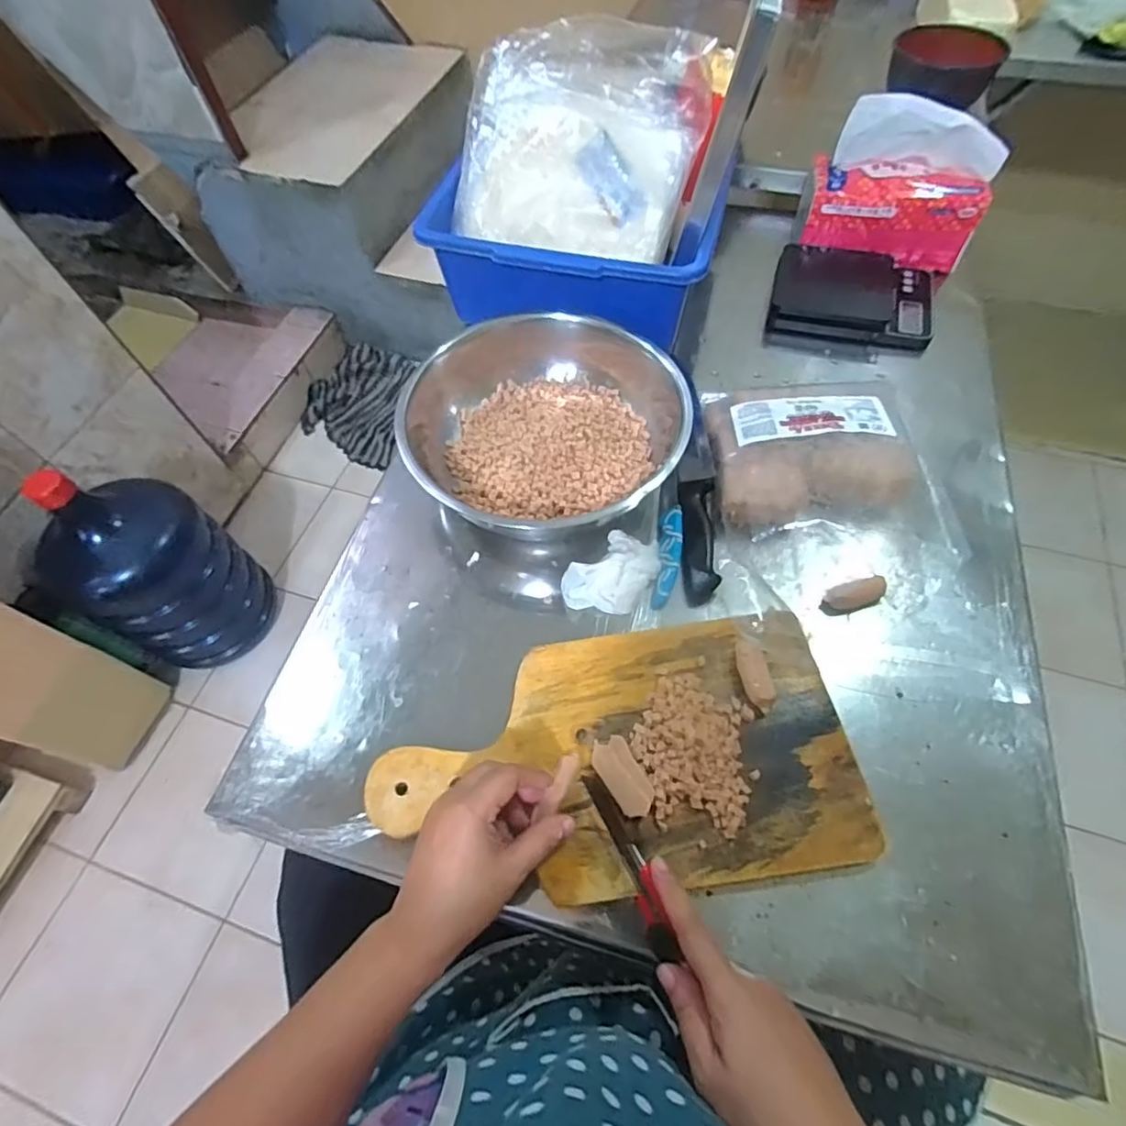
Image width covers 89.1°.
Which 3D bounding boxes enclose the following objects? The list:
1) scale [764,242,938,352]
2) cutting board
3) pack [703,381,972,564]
[{"bbox_3d":[0.341,-0.316,0.675,0.176,0.026,0.141,14,62,11],"label":"scale"},{"bbox_3d":[0.037,0.139,0.420,0.338,0.029,0.179,-7,60,-1],"label":"cutting board"},{"bbox_3d":[0.242,-0.101,0.532,0.193,0.043,0.207,-2,60,2],"label":"pack"}]

